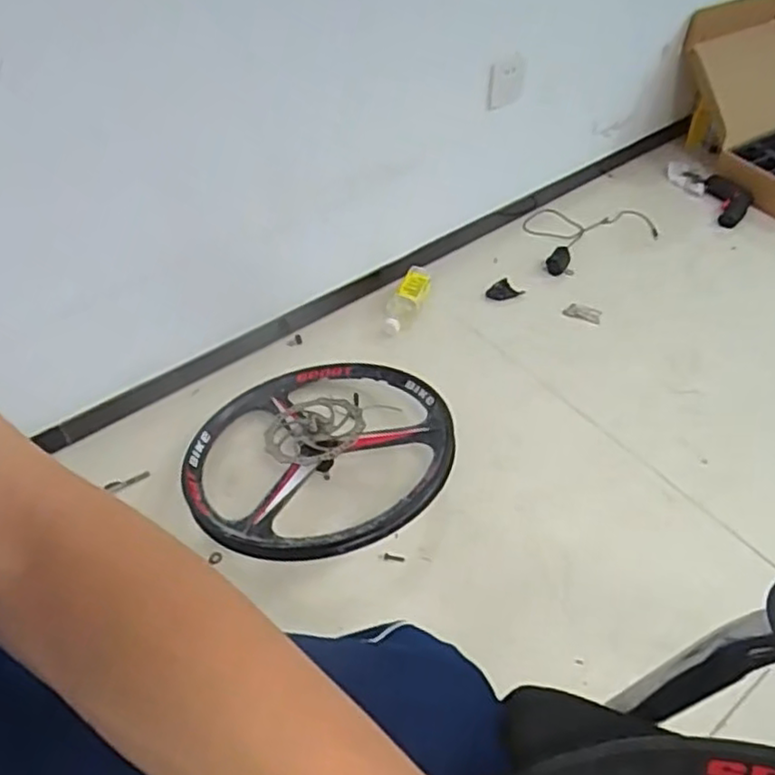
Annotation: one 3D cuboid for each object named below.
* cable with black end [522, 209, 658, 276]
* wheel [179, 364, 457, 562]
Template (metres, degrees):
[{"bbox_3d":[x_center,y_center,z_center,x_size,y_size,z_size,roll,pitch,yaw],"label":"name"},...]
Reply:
[{"bbox_3d":[0.443,-0.356,1.598,0.334,0.060,0.213,-27,53,-22],"label":"cable with black end"},{"bbox_3d":[-0.104,0.115,1.084,0.427,0.123,0.427,-5,36,4],"label":"wheel"}]

